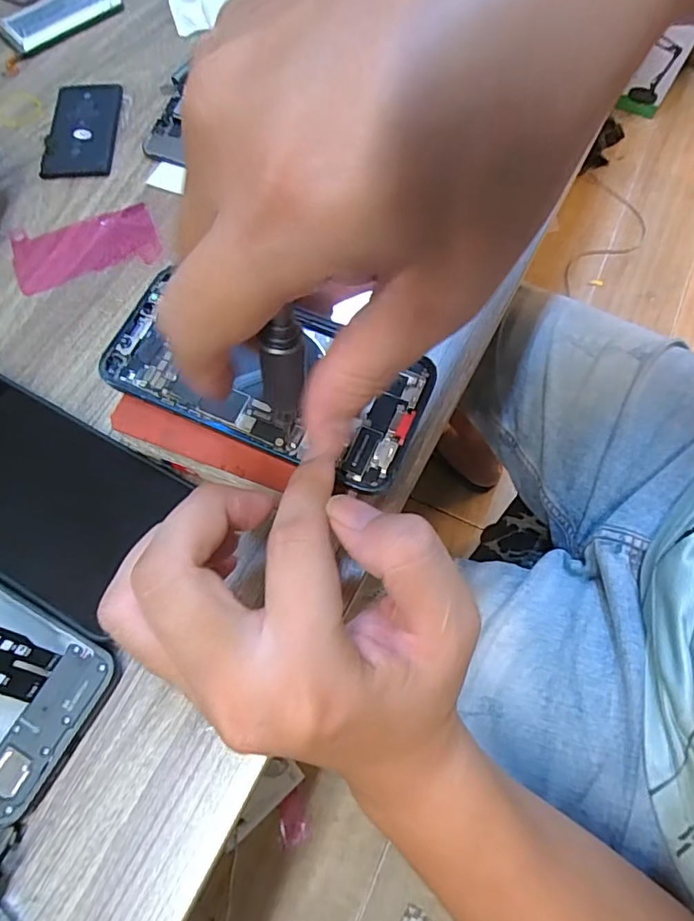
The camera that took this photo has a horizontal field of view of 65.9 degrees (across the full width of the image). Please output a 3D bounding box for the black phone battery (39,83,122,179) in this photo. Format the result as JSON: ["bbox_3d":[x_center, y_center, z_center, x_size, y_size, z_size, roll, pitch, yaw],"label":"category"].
[{"bbox_3d":[-0.181,-0.226,0.364,0.046,0.005,0.085,-3,69,-1],"label":"black phone battery"}]

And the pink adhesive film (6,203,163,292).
[{"bbox_3d":[-0.160,-0.131,0.329,0.087,0.005,0.047,-15,69,-6],"label":"pink adhesive film"}]

